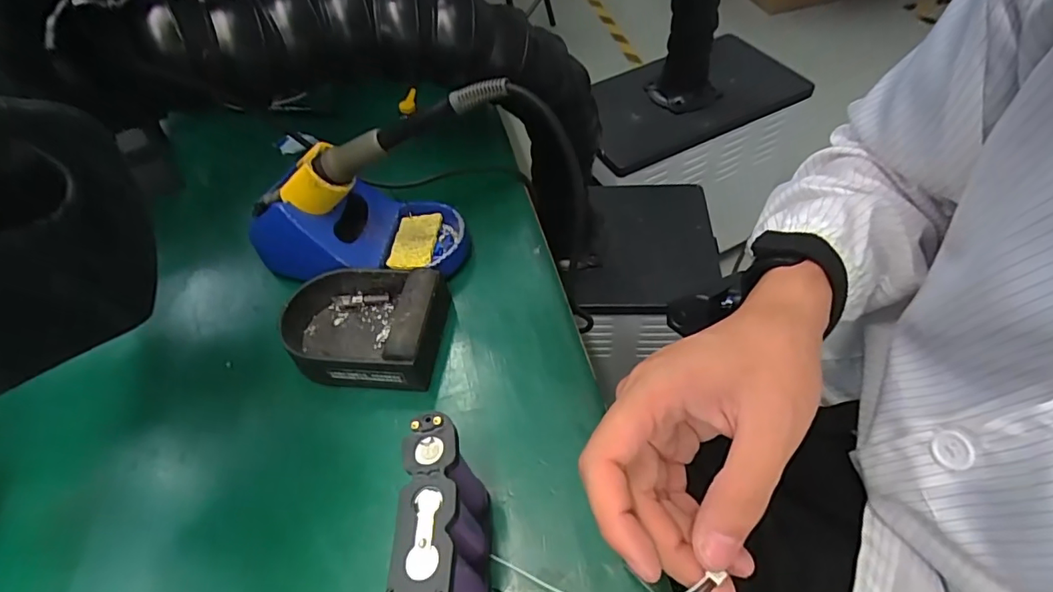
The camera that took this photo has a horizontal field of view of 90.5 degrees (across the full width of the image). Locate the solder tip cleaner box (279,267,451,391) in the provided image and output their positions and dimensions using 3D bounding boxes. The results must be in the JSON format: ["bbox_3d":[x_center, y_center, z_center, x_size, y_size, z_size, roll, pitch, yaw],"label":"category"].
[{"bbox_3d":[-0.107,0.018,0.343,0.104,0.038,0.077,2,52,7],"label":"solder tip cleaner box"}]

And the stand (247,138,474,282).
[{"bbox_3d":[-0.125,-0.059,0.376,0.159,0.088,0.076,-3,51,3],"label":"stand"}]

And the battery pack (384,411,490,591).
[{"bbox_3d":[-0.036,0.124,0.226,0.028,0.079,0.116,-1,51,4],"label":"battery pack"}]

